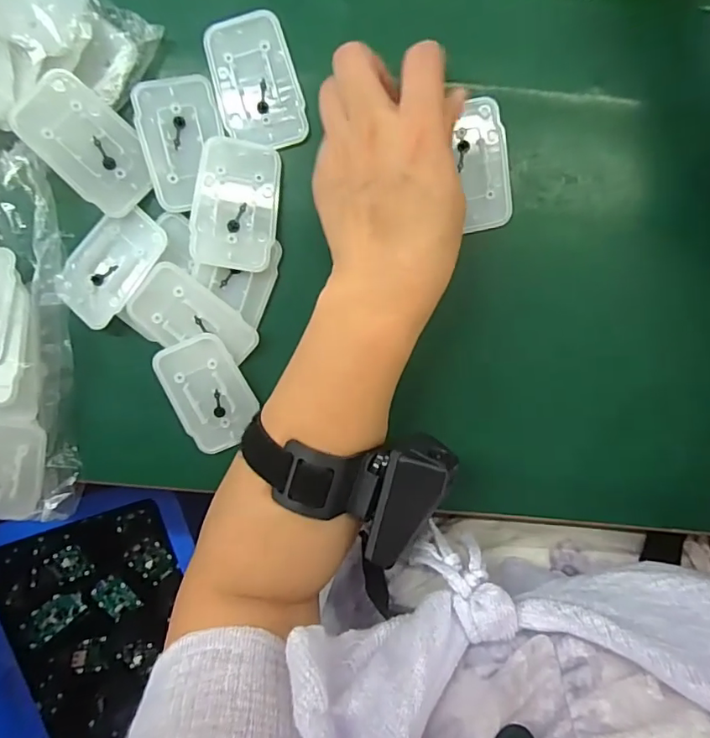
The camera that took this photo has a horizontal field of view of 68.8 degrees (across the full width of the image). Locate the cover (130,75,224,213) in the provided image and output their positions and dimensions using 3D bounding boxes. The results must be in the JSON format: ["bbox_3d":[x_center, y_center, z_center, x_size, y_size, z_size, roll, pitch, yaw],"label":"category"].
[{"bbox_3d":[-0.094,-0.124,0.282,0.042,0.005,0.068,-10,95,1],"label":"cover"}]

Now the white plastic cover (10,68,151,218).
[{"bbox_3d":[-0.141,-0.117,0.273,0.068,0.007,0.042,42,83,-28],"label":"white plastic cover"}]

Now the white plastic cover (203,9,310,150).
[{"bbox_3d":[-0.054,-0.156,0.283,0.044,0.007,0.069,-17,95,2],"label":"white plastic cover"}]

